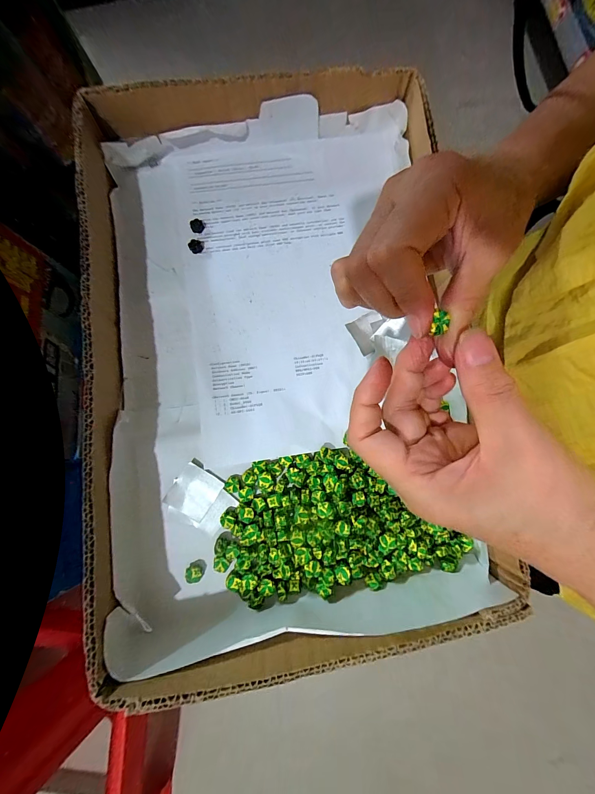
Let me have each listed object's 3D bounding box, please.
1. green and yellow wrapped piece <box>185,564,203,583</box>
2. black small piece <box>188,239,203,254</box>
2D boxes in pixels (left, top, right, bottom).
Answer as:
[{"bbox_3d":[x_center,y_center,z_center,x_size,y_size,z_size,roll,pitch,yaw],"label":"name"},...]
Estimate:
[{"bbox_3d":[-0.079,0.136,0.238,0.012,0.008,0.011,-5,80,4],"label":"green and yellow wrapped piece"},{"bbox_3d":[-0.093,-0.138,0.282,0.011,0.004,0.011,-22,79,1],"label":"black small piece"}]

